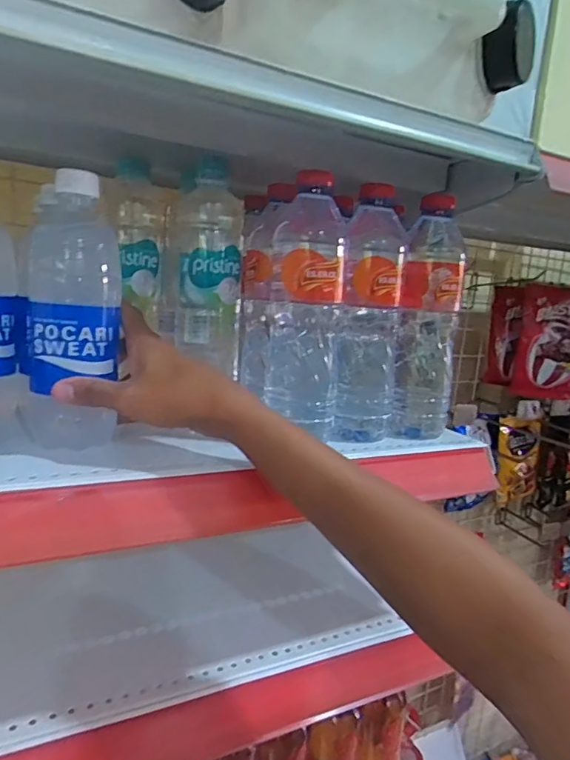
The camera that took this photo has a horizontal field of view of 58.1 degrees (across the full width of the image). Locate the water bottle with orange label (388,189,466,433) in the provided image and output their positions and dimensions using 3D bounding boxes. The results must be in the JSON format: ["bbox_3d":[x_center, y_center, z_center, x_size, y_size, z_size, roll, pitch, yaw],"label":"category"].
[{"bbox_3d":[0.136,-0.054,0.484,0.057,0.215,0.063,7,11,17],"label":"water bottle with orange label"}]

